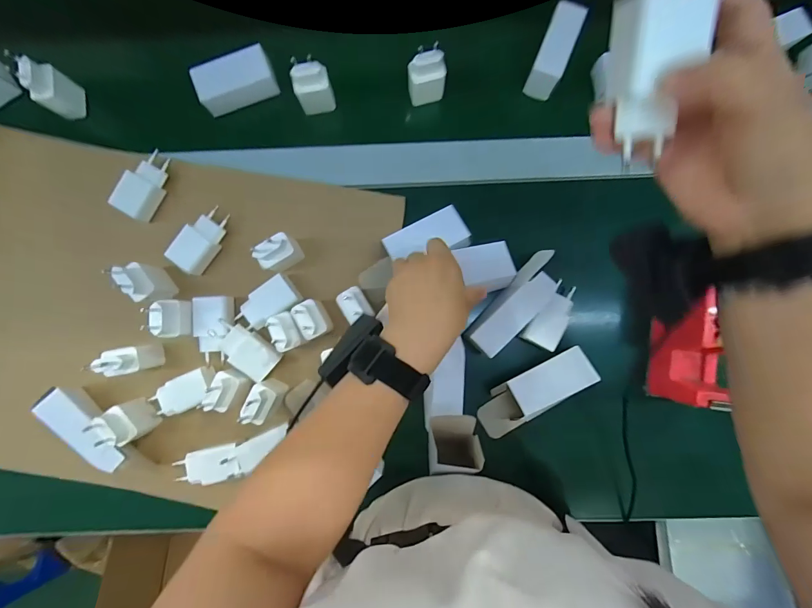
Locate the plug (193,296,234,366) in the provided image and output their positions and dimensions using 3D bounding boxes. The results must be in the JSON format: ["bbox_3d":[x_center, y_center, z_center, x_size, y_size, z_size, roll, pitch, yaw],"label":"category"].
[{"bbox_3d":[-0.218,0.029,0.419,0.042,0.023,0.074,-3,87,1],"label":"plug"}]

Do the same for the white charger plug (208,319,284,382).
[{"bbox_3d":[-0.183,0.050,0.421,0.080,0.032,0.042,34,88,2],"label":"white charger plug"}]

